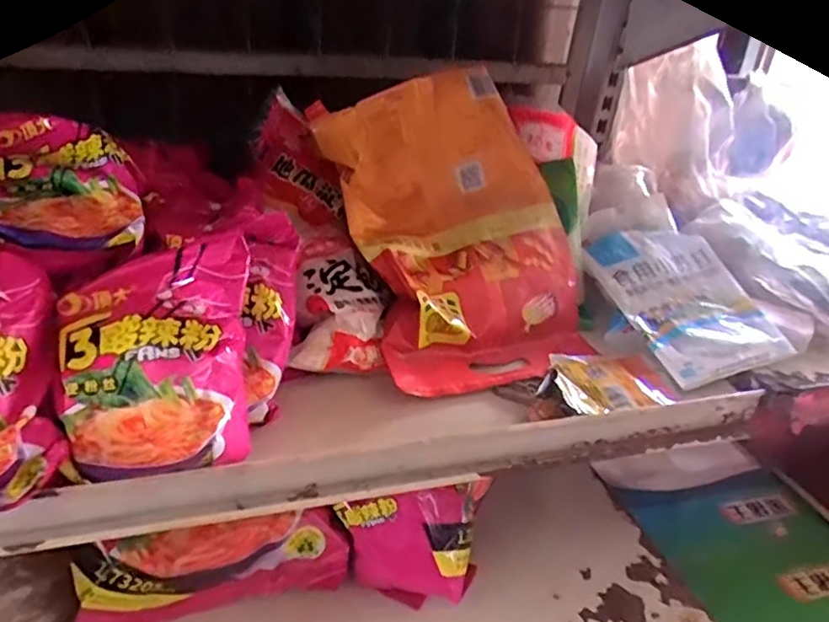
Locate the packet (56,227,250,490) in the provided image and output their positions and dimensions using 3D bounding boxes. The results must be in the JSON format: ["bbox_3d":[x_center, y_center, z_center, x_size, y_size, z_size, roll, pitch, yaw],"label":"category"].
[{"bbox_3d":[-0.153,0.031,0.385,0.121,0.045,0.136,-14,75,-12],"label":"packet"}]

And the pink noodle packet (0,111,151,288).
[{"bbox_3d":[-0.256,-0.083,0.433,0.117,0.050,0.155,-17,57,-19],"label":"pink noodle packet"}]

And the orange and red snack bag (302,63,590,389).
[{"bbox_3d":[0.044,-0.071,0.544,0.203,0.267,0.063,-14,-5,-26],"label":"orange and red snack bag"}]

